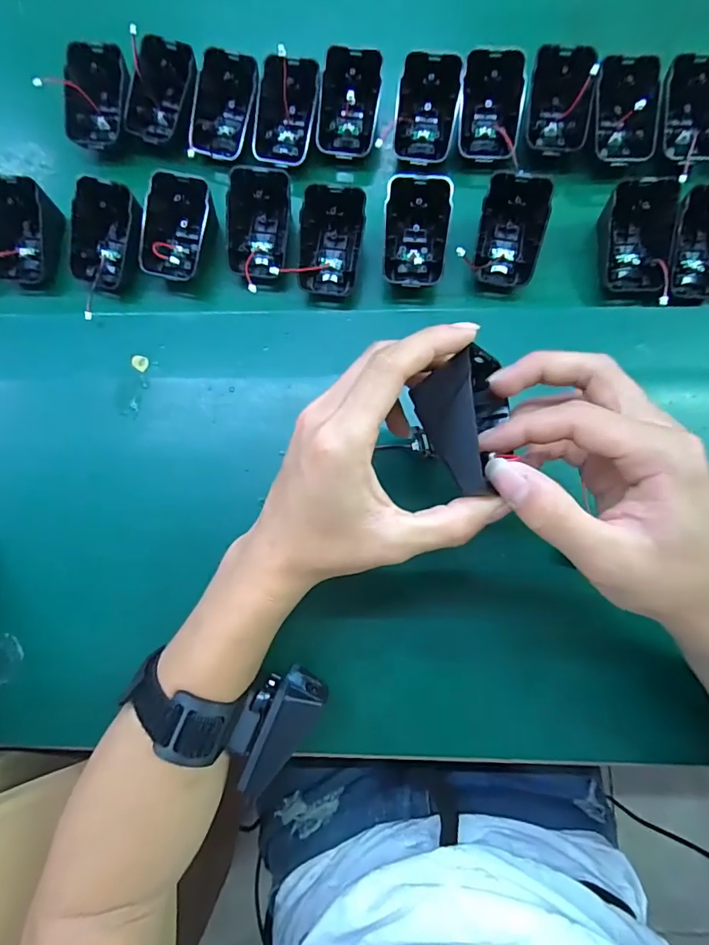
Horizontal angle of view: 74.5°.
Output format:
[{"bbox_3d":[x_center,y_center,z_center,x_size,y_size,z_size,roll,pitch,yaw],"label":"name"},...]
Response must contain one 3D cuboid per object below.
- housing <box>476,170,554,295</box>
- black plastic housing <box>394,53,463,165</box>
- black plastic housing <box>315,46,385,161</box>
[{"bbox_3d":[0.111,-0.170,0.335,0.043,0.029,0.074,6,116,7],"label":"housing"},{"bbox_3d":[0.055,-0.274,0.354,0.044,0.023,0.069,9,110,6],"label":"black plastic housing"},{"bbox_3d":[-0.004,-0.279,0.355,0.043,0.014,0.067,11,113,0],"label":"black plastic housing"}]

